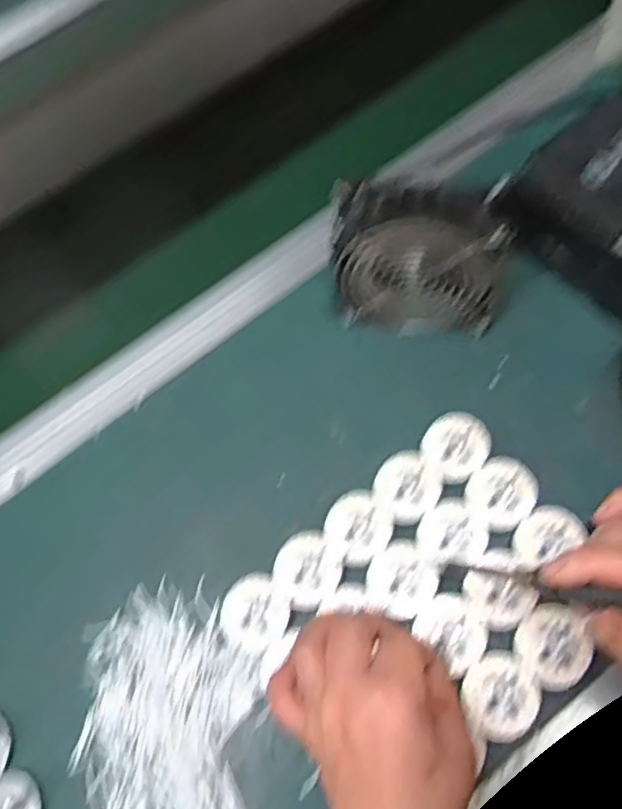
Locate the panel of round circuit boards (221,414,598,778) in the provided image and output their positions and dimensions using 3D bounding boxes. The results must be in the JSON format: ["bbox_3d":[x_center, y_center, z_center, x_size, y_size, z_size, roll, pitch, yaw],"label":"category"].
[{"bbox_3d":[0.077,0.130,0.429,0.218,0.006,0.175,-37,68,-10],"label":"panel of round circuit boards"}]

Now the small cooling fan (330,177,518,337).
[{"bbox_3d":[0.077,-0.104,0.479,0.120,0.112,0.047,7,67,9],"label":"small cooling fan"}]

